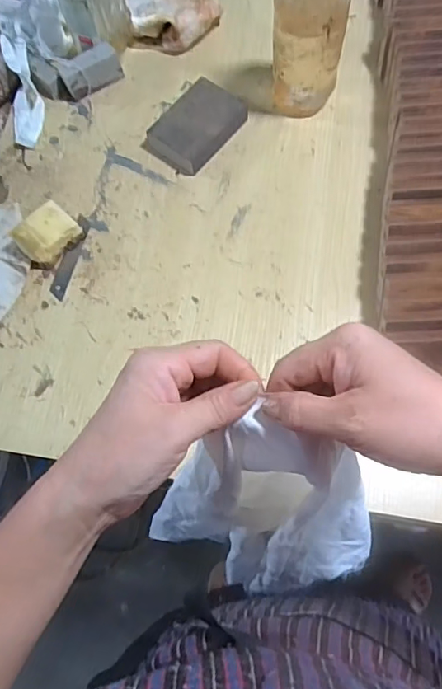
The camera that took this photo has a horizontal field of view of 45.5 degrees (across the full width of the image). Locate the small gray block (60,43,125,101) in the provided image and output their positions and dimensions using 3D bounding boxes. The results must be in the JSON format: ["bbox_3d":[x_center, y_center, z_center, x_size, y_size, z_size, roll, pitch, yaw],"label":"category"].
[{"bbox_3d":[-0.151,-0.319,0.617,0.066,0.036,0.031,-33,73,-8],"label":"small gray block"}]

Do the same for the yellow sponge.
[{"bbox_3d":[-0.179,-0.113,0.547,0.043,0.030,0.059,39,77,14],"label":"yellow sponge"}]

